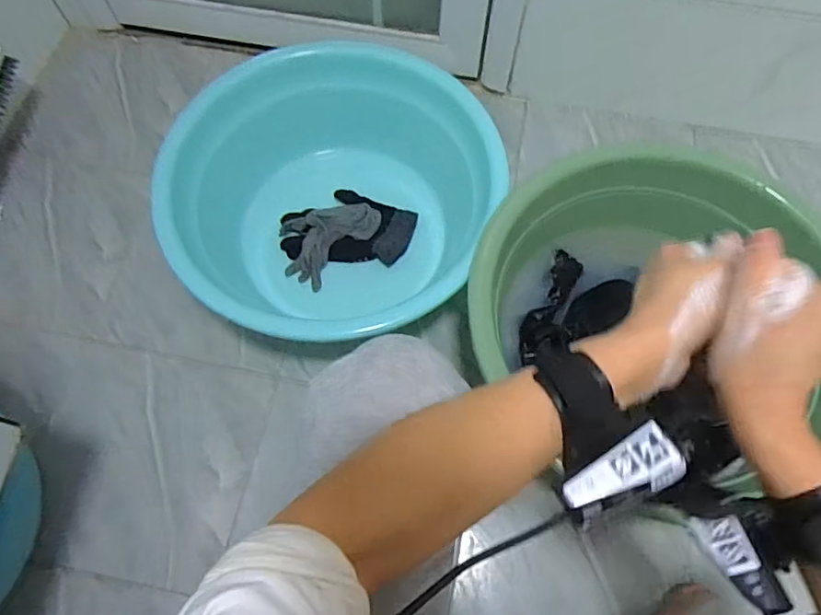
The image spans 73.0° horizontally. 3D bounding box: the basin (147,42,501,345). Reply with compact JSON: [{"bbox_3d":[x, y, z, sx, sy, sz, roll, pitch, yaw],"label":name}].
[{"bbox_3d":[-0.108,-0.158,0.855,0.418,0.210,0.471,30,70,11],"label":"basin"}]

